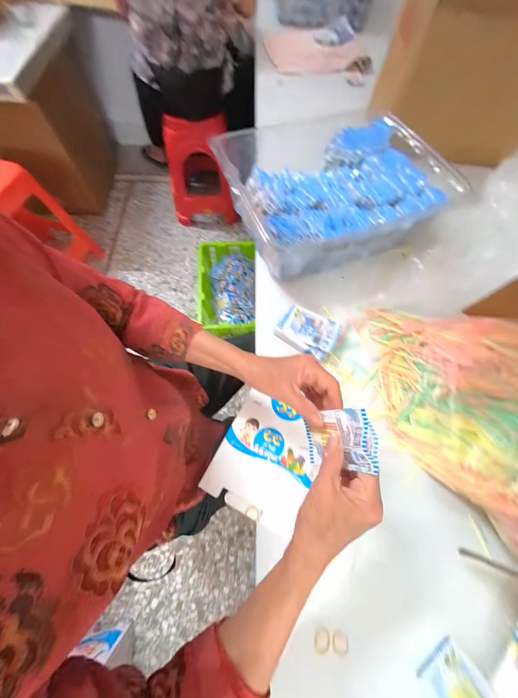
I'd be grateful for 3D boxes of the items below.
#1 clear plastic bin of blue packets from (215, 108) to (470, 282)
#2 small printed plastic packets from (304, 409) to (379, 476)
[{"bbox_3d":[0.151,-0.336,0.532,0.416,0.131,0.304,-21,70,-11],"label":"clear plastic bin of blue packets"},{"bbox_3d":[0.087,0.103,0.278,0.012,0.099,0.061,0,75,-29],"label":"small printed plastic packets"}]

